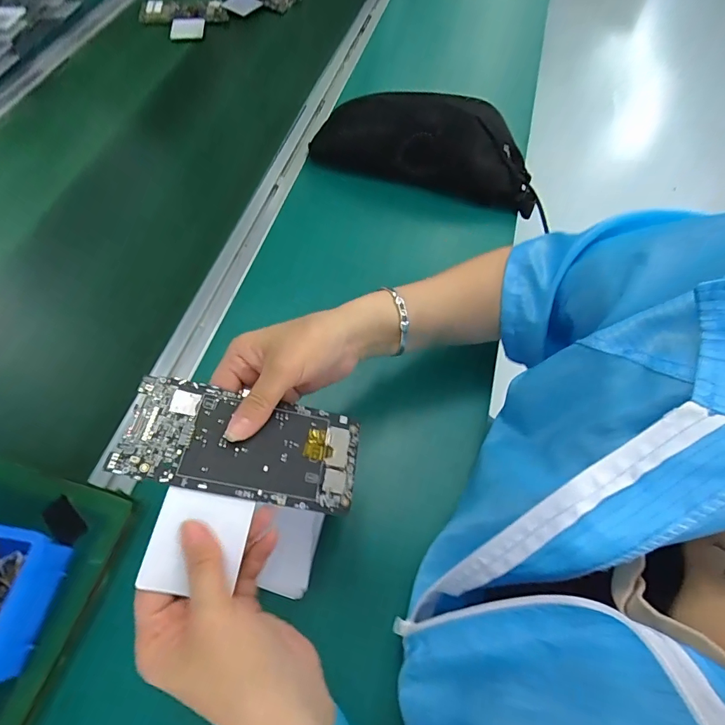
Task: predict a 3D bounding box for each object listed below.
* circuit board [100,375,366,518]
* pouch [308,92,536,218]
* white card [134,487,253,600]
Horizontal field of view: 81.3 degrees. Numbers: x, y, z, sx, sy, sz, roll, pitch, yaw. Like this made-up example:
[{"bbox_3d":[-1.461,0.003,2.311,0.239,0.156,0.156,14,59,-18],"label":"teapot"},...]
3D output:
[{"bbox_3d":[-0.079,0.056,0.290,0.153,0.006,0.070,14,61,-9],"label":"circuit board"},{"bbox_3d":[0.094,-0.306,0.560,0.300,0.087,0.131,20,63,9],"label":"pouch"},{"bbox_3d":[-0.100,0.109,0.259,0.054,0.004,0.055,14,62,-9],"label":"white card"}]

